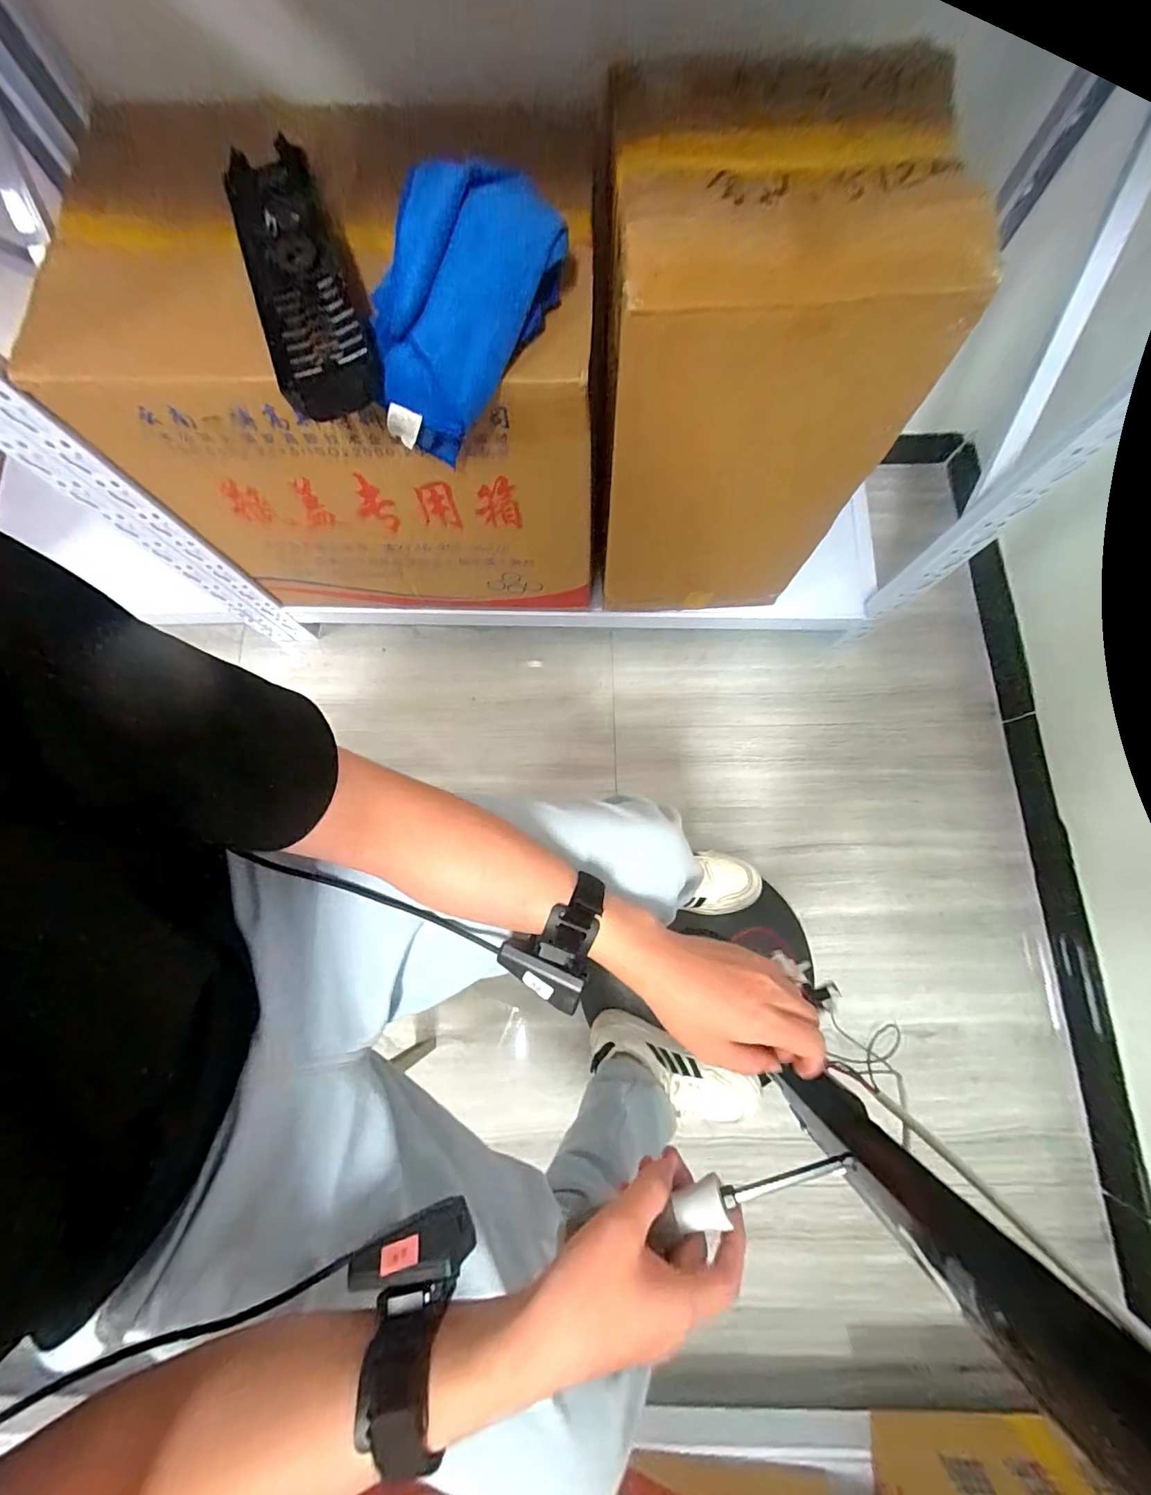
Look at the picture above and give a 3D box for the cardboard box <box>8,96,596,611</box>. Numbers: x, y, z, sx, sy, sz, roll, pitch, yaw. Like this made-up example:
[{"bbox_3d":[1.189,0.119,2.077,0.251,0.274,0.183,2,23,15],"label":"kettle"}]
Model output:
[{"bbox_3d":[-0.258,-0.475,0.701,0.585,0.428,0.388,5,77,3],"label":"cardboard box"}]

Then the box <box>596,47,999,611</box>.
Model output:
[{"bbox_3d":[0.181,-0.426,0.634,0.286,0.491,0.272,-6,77,0],"label":"box"}]

